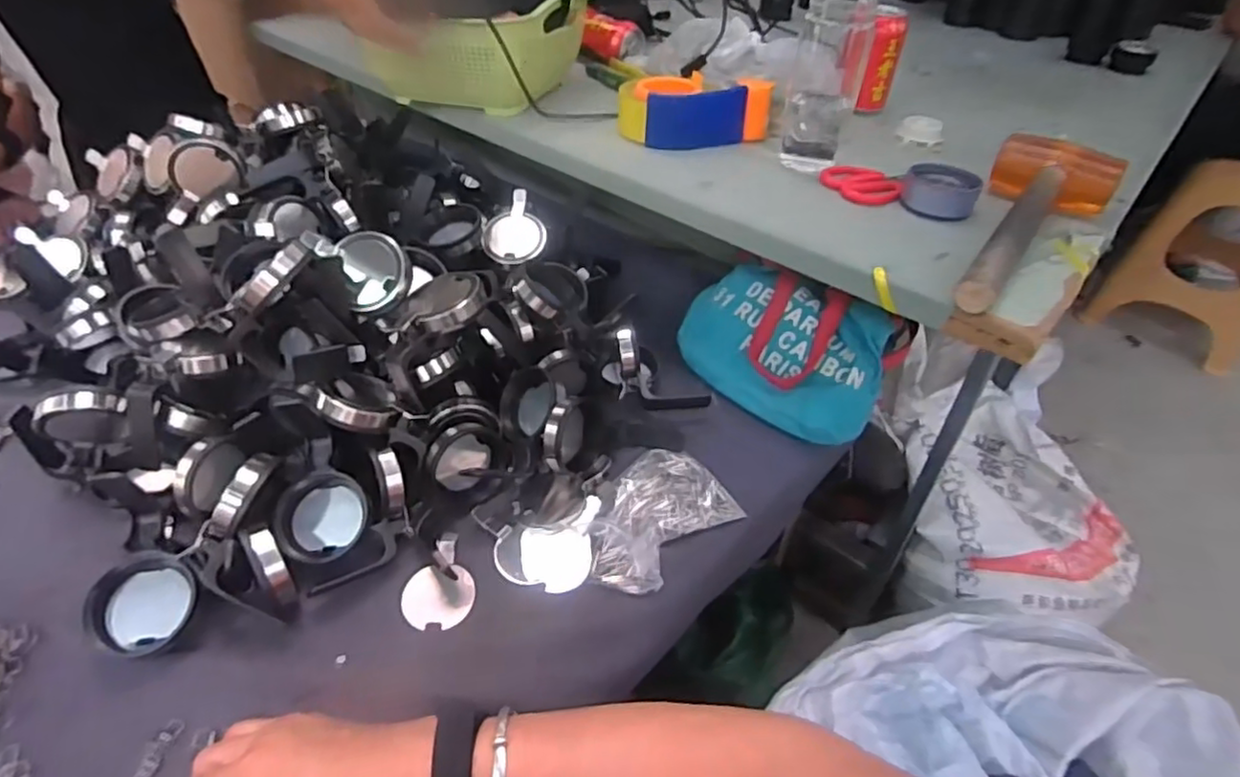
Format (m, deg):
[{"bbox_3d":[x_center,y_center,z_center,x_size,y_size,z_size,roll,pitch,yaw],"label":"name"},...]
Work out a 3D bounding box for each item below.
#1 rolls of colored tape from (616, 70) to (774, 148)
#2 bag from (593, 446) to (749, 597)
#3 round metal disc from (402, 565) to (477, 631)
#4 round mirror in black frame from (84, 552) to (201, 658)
[{"bbox_3d":[0.082,-0.314,0.738,0.162,0.056,0.082,-11,44,-15],"label":"rolls of colored tape"},{"bbox_3d":[0.029,0.109,0.573,0.142,0.020,0.101,-32,53,-33],"label":"bag"},{"bbox_3d":[-0.143,0.164,0.517,0.054,0.006,0.048,-2,53,-8],"label":"round metal disc"},{"bbox_3d":[-0.342,0.152,0.471,0.066,0.015,0.068,2,78,-8],"label":"round mirror in black frame"}]

